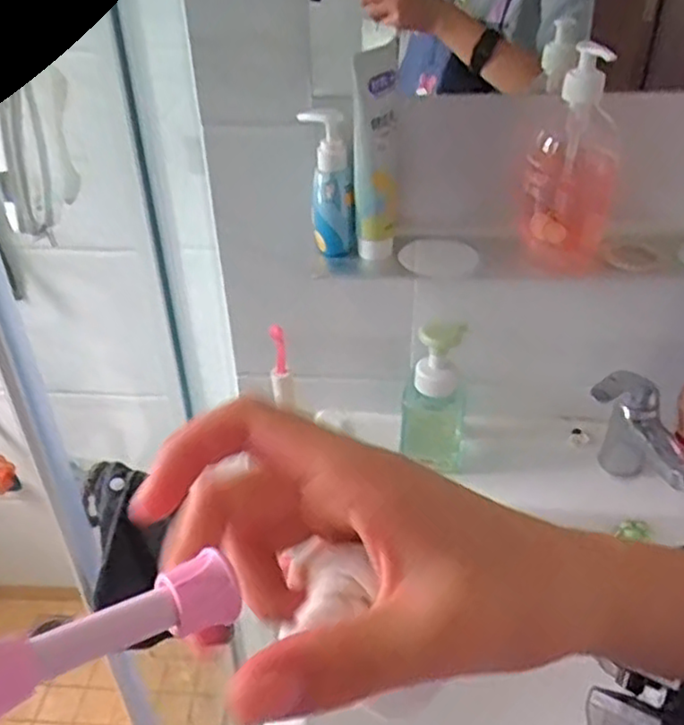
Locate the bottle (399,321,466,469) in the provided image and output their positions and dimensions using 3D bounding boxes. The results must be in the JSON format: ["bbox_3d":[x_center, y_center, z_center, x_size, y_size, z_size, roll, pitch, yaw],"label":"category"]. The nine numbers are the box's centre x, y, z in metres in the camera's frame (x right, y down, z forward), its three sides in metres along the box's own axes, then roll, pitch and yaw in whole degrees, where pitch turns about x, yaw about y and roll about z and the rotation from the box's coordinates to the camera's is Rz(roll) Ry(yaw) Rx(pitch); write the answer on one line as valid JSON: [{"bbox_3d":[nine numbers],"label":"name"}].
[{"bbox_3d":[0.103,0.036,0.765,0.070,0.168,0.054,5,36,7],"label":"bottle"}]

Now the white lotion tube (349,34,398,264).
[{"bbox_3d":[0.029,-0.177,0.609,0.040,0.182,0.032,0,36,2],"label":"white lotion tube"}]

